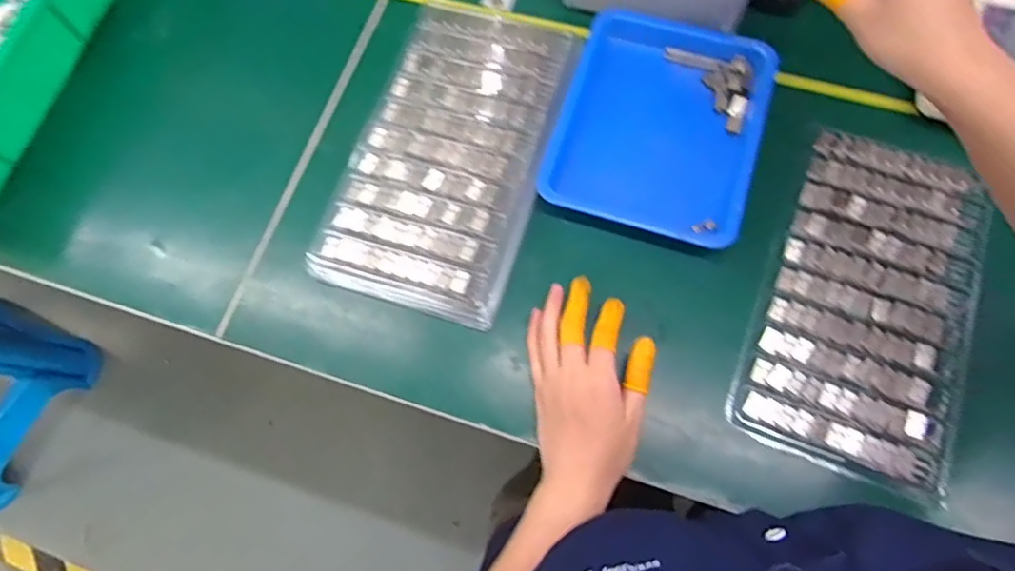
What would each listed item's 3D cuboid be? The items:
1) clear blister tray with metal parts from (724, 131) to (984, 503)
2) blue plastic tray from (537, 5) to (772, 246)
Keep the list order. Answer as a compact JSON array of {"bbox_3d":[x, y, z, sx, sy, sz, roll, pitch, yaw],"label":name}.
[{"bbox_3d":[0.295,0.005,0.493,0.155,0.022,0.278,19,73,9],"label":"clear blister tray with metal parts"},{"bbox_3d":[0.138,-0.147,0.548,0.174,0.032,0.216,18,72,9],"label":"blue plastic tray"}]

